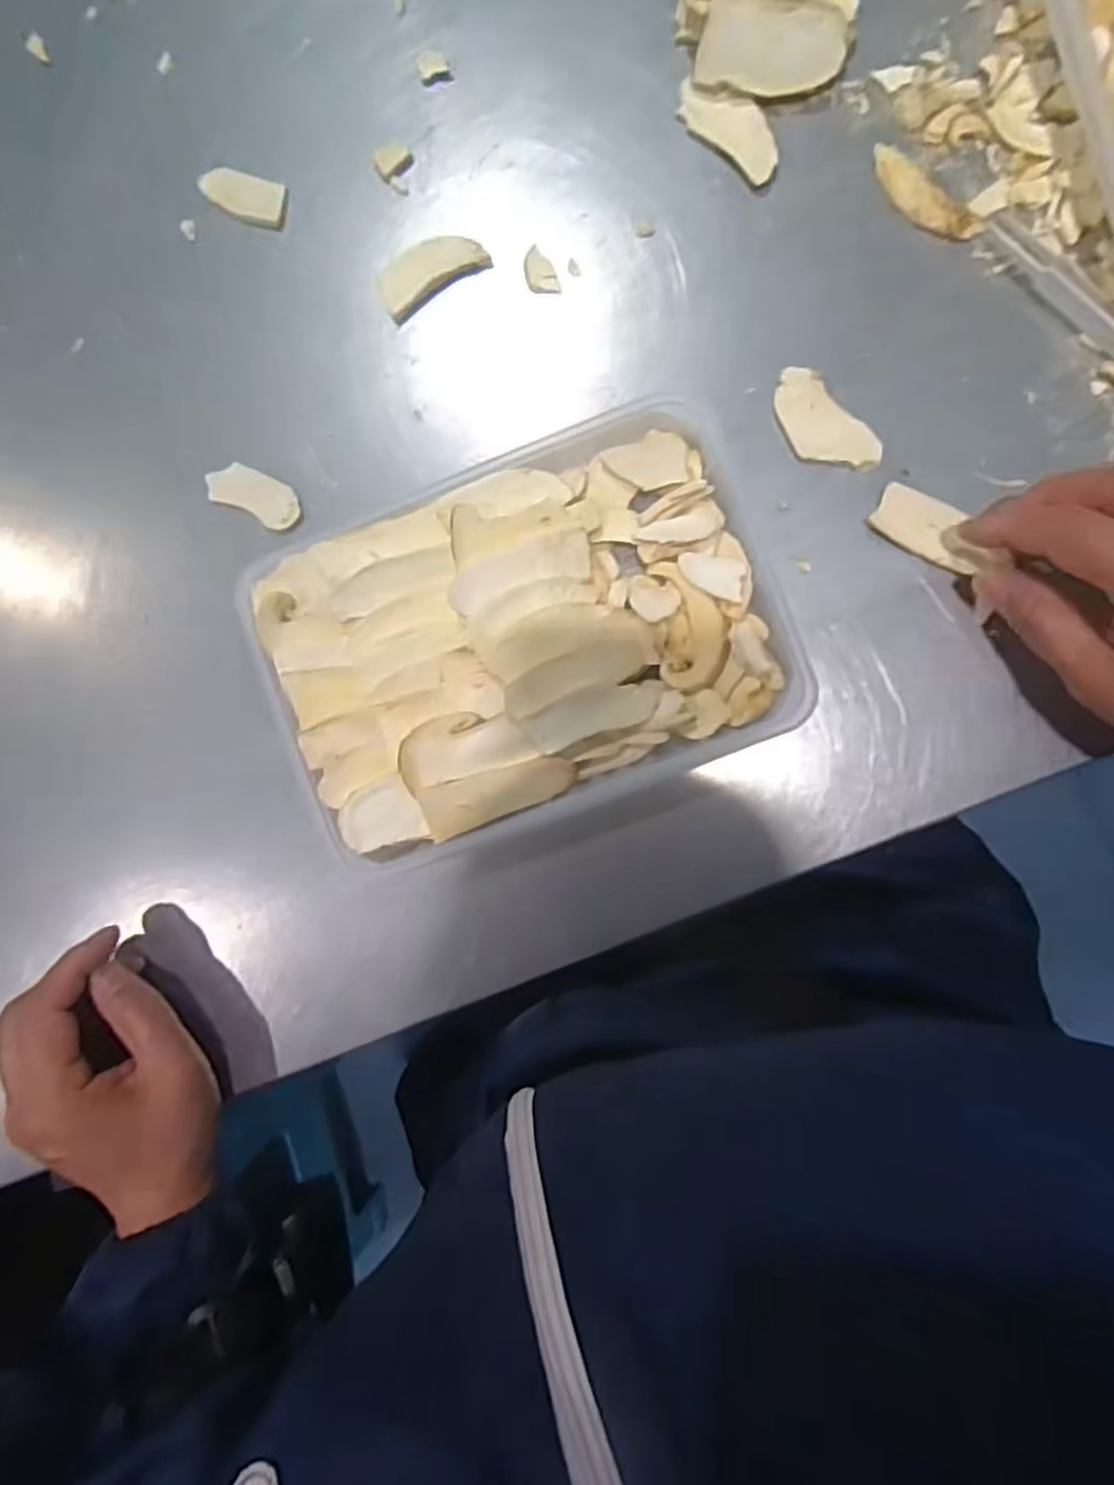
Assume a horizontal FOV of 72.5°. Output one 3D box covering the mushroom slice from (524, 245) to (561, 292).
[{"bbox_3d":[-0.009,-0.224,0.361,0.013,0.004,0.024,-24,89,5],"label":"mushroom slice"}]

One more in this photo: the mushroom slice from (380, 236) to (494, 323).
[{"bbox_3d":[-0.060,-0.227,0.366,0.053,0.004,0.023,-30,106,2],"label":"mushroom slice"}]

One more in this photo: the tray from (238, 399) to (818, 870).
[{"bbox_3d":[-0.015,-0.046,0.350,0.224,0.033,0.158,-20,90,5],"label":"tray"}]

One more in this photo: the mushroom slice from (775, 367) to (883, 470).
[{"bbox_3d":[0.121,-0.145,0.350,0.029,0.008,0.057,-40,88,5],"label":"mushroom slice"}]

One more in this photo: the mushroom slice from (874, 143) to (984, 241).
[{"bbox_3d":[0.165,-0.246,0.344,0.059,0.004,0.017,41,94,3],"label":"mushroom slice"}]

